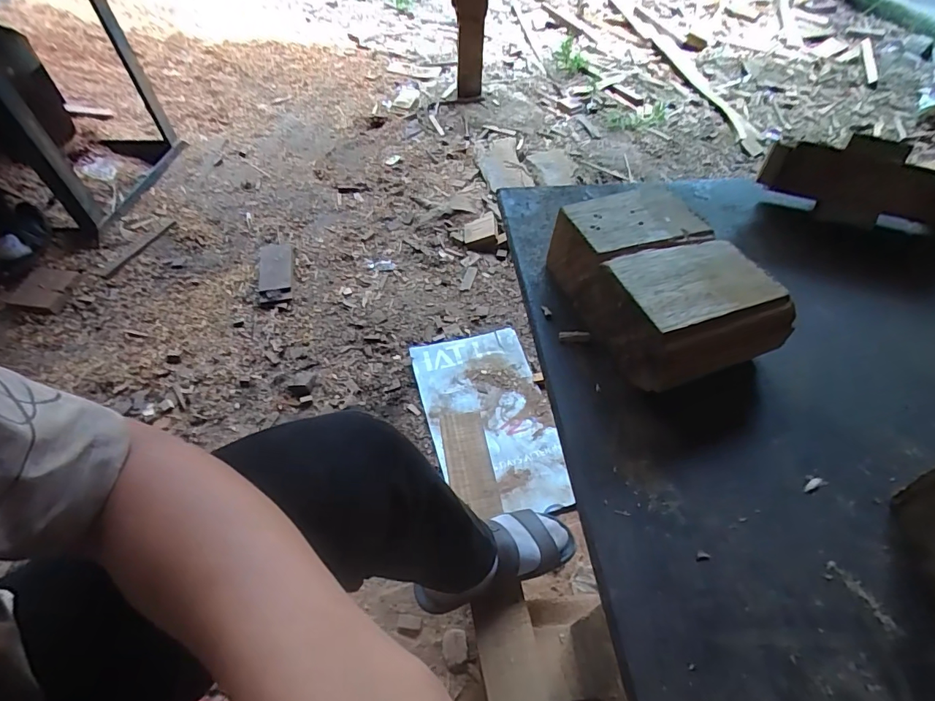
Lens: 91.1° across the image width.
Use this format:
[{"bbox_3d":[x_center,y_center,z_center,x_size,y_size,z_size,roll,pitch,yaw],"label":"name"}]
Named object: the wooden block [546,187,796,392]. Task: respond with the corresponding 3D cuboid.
[{"bbox_3d":[0.095,-0.033,0.233,0.080,0.041,0.106,-13,53,-12],"label":"wooden block"}]

